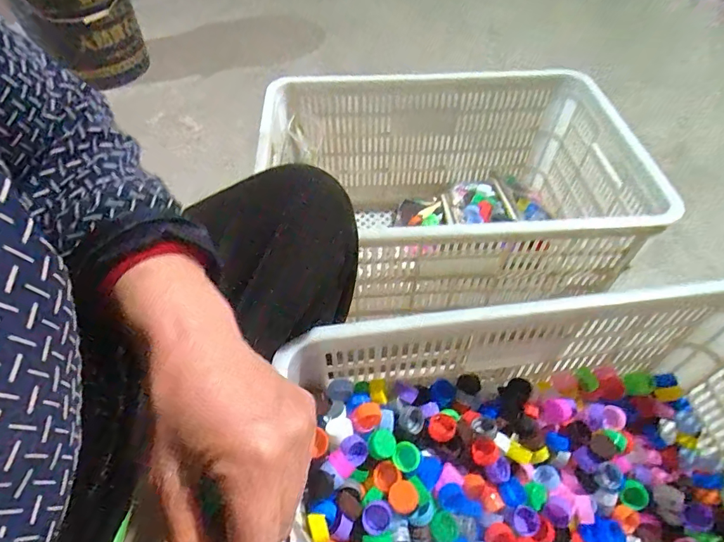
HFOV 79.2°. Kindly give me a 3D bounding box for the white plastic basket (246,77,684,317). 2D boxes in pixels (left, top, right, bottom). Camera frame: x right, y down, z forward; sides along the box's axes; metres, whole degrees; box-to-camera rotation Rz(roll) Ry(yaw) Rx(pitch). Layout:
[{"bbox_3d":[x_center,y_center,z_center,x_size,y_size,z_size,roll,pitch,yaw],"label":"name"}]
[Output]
[{"bbox_3d":[0.145,-0.133,0.813,0.599,0.277,0.412,-3,51,-3],"label":"white plastic basket"}]

